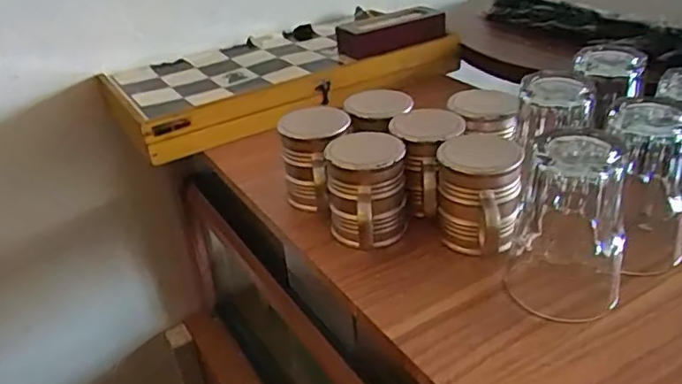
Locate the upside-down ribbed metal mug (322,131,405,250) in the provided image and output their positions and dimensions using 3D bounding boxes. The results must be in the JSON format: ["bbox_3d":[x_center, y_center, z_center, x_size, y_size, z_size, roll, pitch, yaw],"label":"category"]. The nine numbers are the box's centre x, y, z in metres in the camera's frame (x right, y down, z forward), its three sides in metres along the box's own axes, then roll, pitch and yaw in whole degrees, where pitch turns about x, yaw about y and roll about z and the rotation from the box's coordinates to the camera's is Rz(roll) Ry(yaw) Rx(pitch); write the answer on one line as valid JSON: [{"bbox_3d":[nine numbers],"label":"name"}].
[{"bbox_3d":[0.023,-0.001,0.556,0.069,0.095,0.082,-4,31,3],"label":"upside-down ribbed metal mug"}]

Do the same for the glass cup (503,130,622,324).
[{"bbox_3d":[0.177,0.023,0.454,0.082,0.127,0.074,7,33,20],"label":"glass cup"}]

